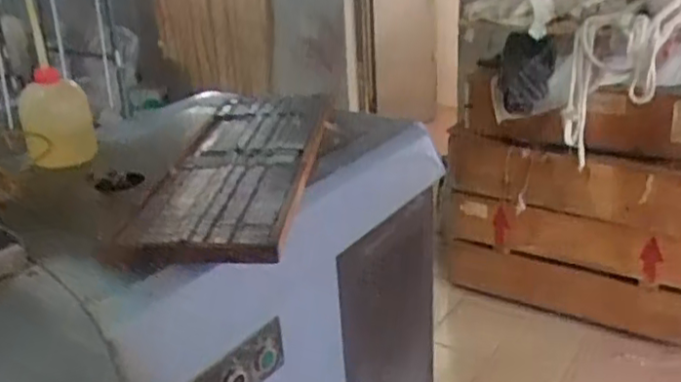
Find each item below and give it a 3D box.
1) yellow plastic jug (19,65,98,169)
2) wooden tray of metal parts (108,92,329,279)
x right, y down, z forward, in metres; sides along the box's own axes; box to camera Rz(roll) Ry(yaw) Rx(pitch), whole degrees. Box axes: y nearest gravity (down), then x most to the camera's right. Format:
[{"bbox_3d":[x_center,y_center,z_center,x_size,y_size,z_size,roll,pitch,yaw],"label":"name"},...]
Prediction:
[{"bbox_3d":[-0.371,-0.094,0.851,0.070,0.125,0.095,6,25,21],"label":"yellow plastic jug"},{"bbox_3d":[-0.115,-0.034,0.795,0.159,0.034,0.458,-1,23,6],"label":"wooden tray of metal parts"}]

